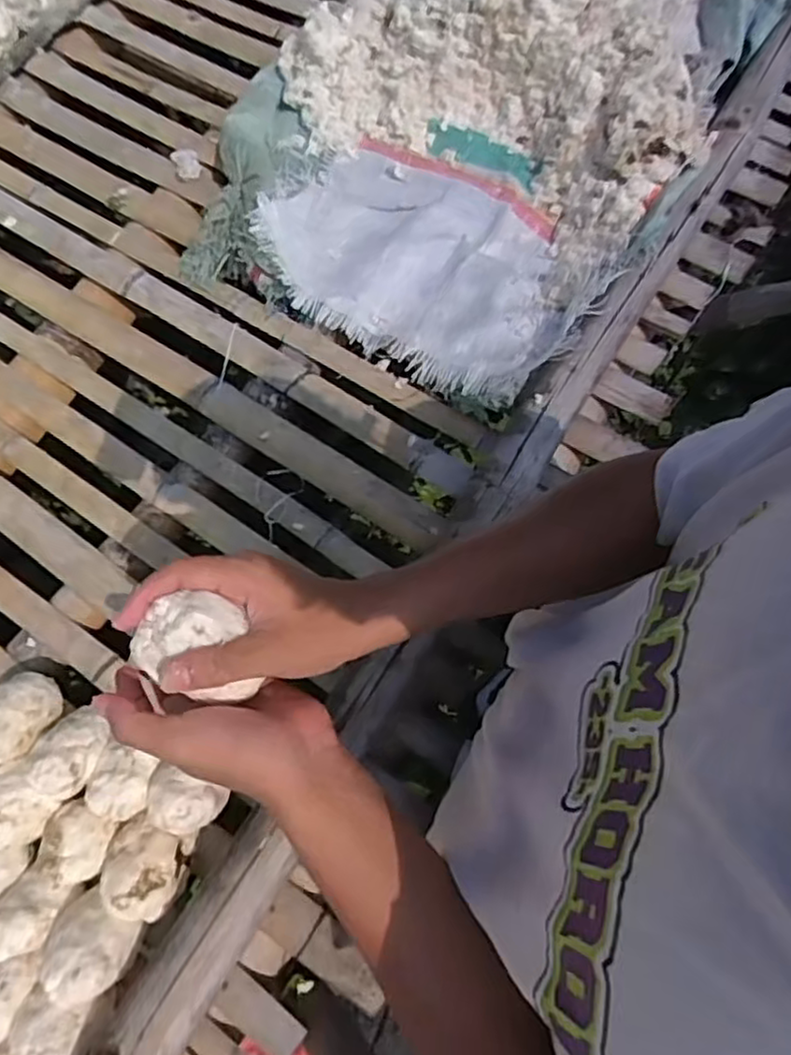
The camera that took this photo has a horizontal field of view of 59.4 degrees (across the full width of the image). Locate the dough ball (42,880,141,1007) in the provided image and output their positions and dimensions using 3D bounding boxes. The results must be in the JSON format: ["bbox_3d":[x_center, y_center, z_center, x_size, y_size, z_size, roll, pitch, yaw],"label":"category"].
[{"bbox_3d":[-0.251,0.340,0.557,0.069,0.047,0.067,0,68,-1],"label":"dough ball"}]

